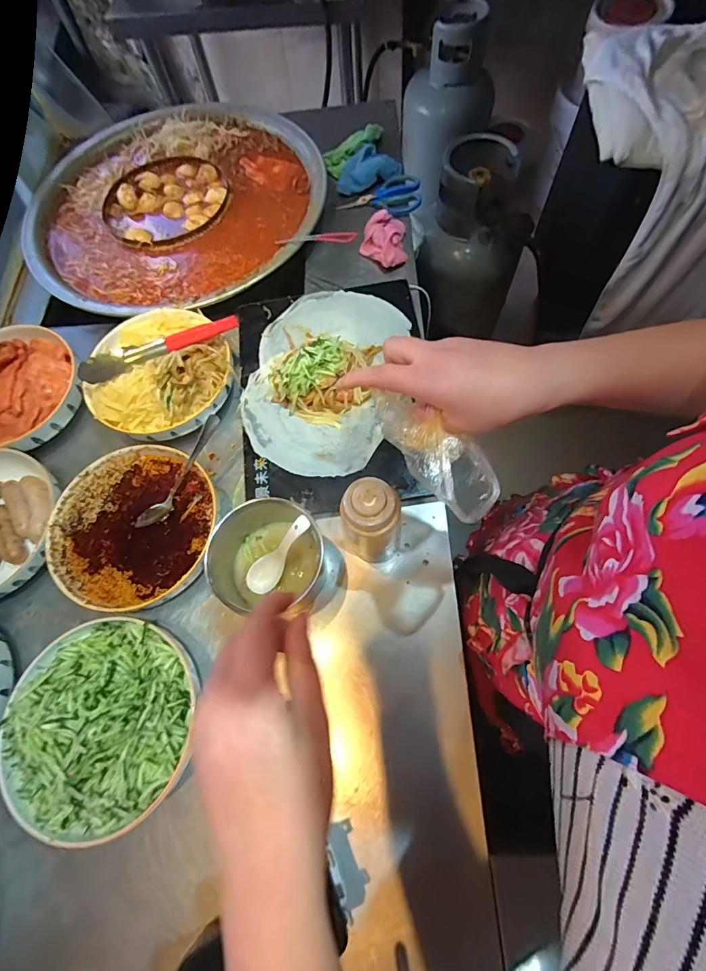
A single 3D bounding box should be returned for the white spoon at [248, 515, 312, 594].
[{"bbox_3d":[-0.095,0.087,0.544,0.038,0.024,0.130,42,117,14],"label":"white spoon"}]

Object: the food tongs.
[{"bbox_3d":[-0.289,-0.210,0.635,0.237,0.027,0.040,-23,70,-6],"label":"food tongs"}]

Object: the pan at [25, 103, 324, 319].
[{"bbox_3d":[-0.348,-0.556,0.832,0.556,0.072,0.541,5,69,4],"label":"pan"}]

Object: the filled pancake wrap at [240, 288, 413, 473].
[{"bbox_3d":[-0.046,-0.183,0.653,0.229,0.068,0.329,17,70,6],"label":"filled pancake wrap"}]

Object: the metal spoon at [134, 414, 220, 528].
[{"bbox_3d":[-0.239,-0.018,0.595,0.034,0.028,0.183,30,73,13],"label":"metal spoon"}]

